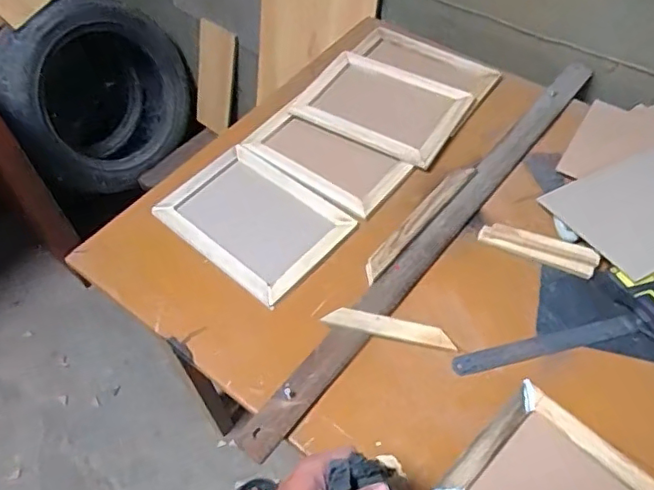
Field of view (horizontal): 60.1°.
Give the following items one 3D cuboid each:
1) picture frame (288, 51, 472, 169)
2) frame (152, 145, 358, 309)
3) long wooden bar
[{"bbox_3d":[0.105,-0.272,1.099,0.291,0.019,0.214,23,58,21],"label":"picture frame"},{"bbox_3d":[-0.126,-0.047,0.963,0.287,0.028,0.210,34,62,27],"label":"frame"},{"bbox_3d":[0.199,-0.043,0.930,0.053,0.020,0.953,33,63,24],"label":"long wooden bar"}]

